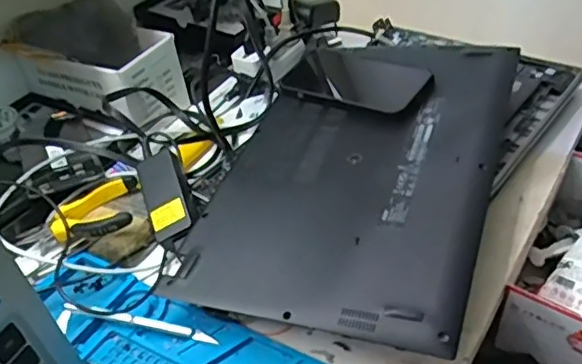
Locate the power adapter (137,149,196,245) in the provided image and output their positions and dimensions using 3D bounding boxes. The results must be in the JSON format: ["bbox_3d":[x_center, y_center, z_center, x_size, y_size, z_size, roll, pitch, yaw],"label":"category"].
[{"bbox_3d":[-0.113,0.015,0.569,0.039,0.023,0.090,-33,54,7],"label":"power adapter"}]

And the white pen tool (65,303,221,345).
[{"bbox_3d":[-0.119,0.110,0.487,0.130,0.010,0.009,5,41,18],"label":"white pen tool"}]

